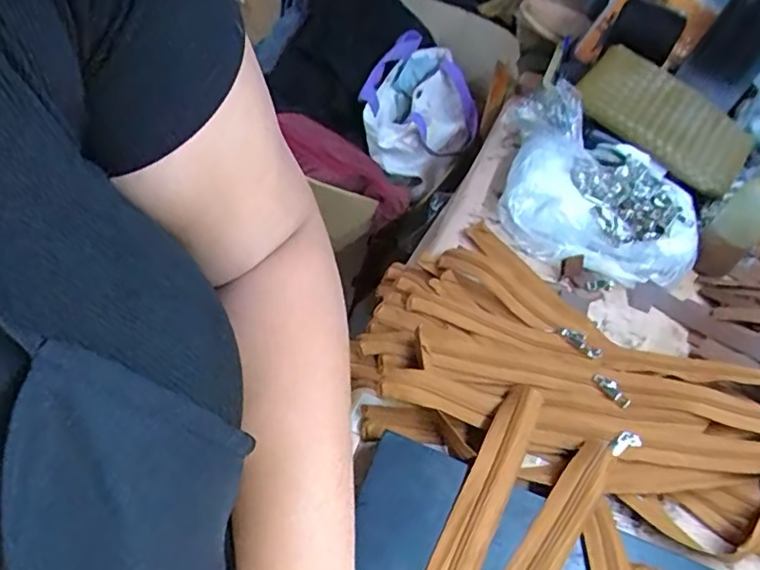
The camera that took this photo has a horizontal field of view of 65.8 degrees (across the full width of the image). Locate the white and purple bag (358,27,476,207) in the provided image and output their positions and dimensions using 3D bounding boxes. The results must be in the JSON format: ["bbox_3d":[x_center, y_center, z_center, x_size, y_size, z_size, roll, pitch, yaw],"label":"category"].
[{"bbox_3d":[0.060,-0.265,0.907,0.177,0.118,0.206,33,50,14],"label":"white and purple bag"}]

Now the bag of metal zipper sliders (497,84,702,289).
[{"bbox_3d":[0.227,-0.107,0.631,0.253,0.082,0.174,34,50,15],"label":"bag of metal zipper sliders"}]

